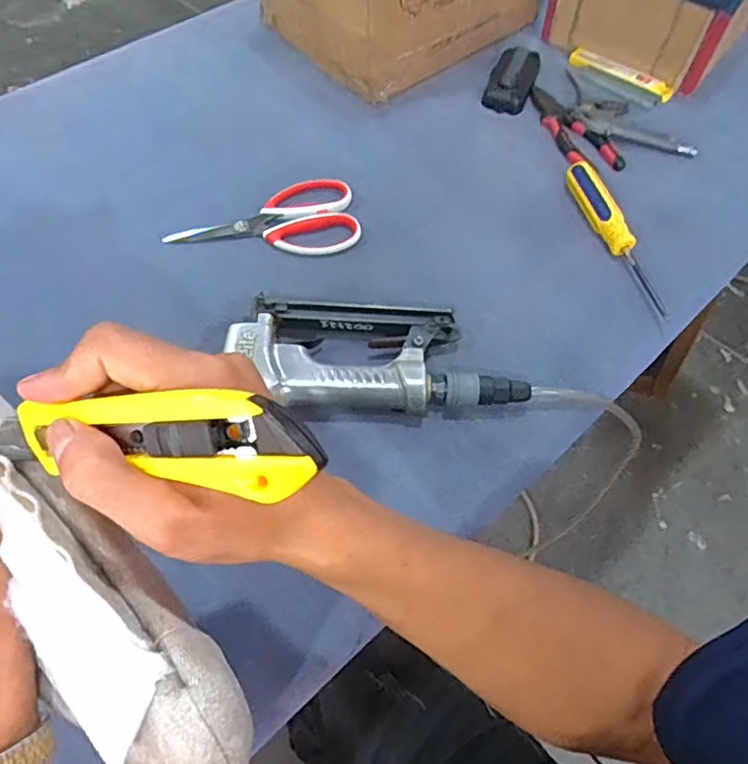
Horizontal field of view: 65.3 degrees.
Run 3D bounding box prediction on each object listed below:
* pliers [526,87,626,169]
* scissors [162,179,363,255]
[{"bbox_3d":[0.228,-0.300,0.676,0.059,0.018,0.150,-13,59,-9],"label":"pliers"},{"bbox_3d":[-0.110,-0.170,0.592,0.189,0.020,0.087,2,58,0],"label":"scissors"}]

